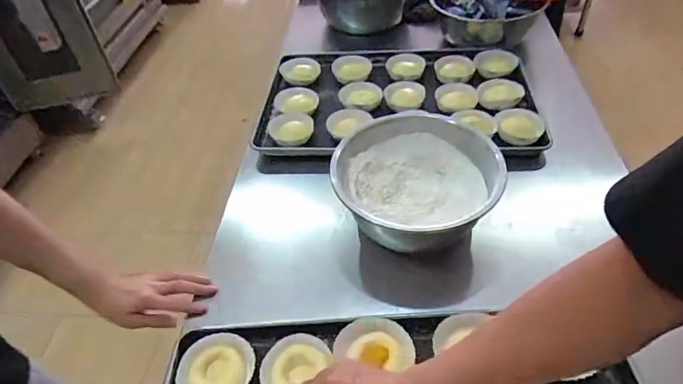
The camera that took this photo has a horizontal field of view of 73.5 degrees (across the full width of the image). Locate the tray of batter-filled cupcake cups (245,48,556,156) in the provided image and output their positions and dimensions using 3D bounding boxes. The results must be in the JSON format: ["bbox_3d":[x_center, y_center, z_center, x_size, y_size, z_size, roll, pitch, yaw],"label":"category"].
[{"bbox_3d":[0.122,-0.215,1.033,0.598,0.049,0.411,-1,44,7],"label":"tray of batter-filled cupcake cups"}]

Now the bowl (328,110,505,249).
[{"bbox_3d":[0.125,-0.018,0.771,0.264,0.097,0.260,-4,44,4],"label":"bowl"}]

